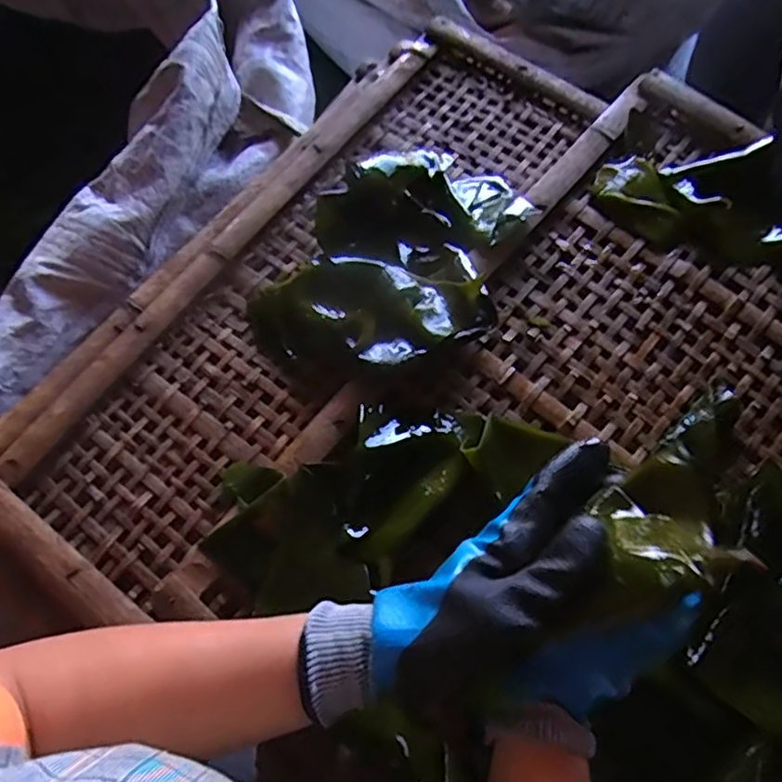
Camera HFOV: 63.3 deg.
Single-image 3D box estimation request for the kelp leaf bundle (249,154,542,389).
[{"bbox_3d":[0.014,-0.128,0.652,0.210,0.066,0.309,35,71,13],"label":"kelp leaf bundle"}]

